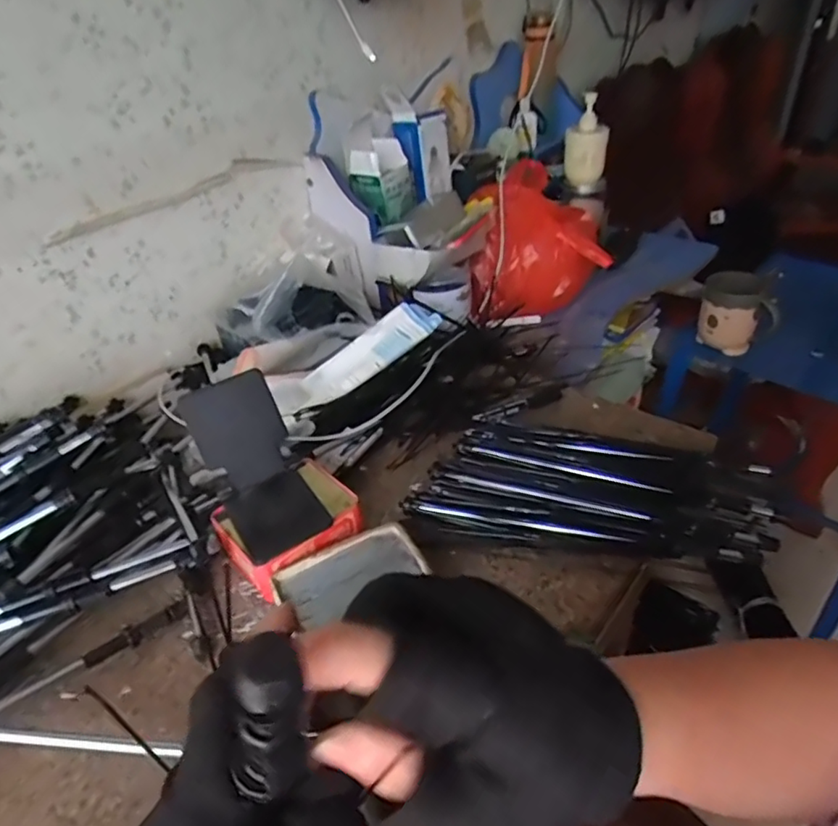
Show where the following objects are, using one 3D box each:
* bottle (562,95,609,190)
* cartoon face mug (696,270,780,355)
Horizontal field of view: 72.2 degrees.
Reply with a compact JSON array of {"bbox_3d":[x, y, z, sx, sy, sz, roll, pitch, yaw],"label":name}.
[{"bbox_3d":[0.312,-0.503,1.074,0.074,0.148,0.060,2,39,10],"label":"bottle"},{"bbox_3d":[0.475,-0.152,0.868,0.096,0.110,0.079,5,39,14],"label":"cartoon face mug"}]

